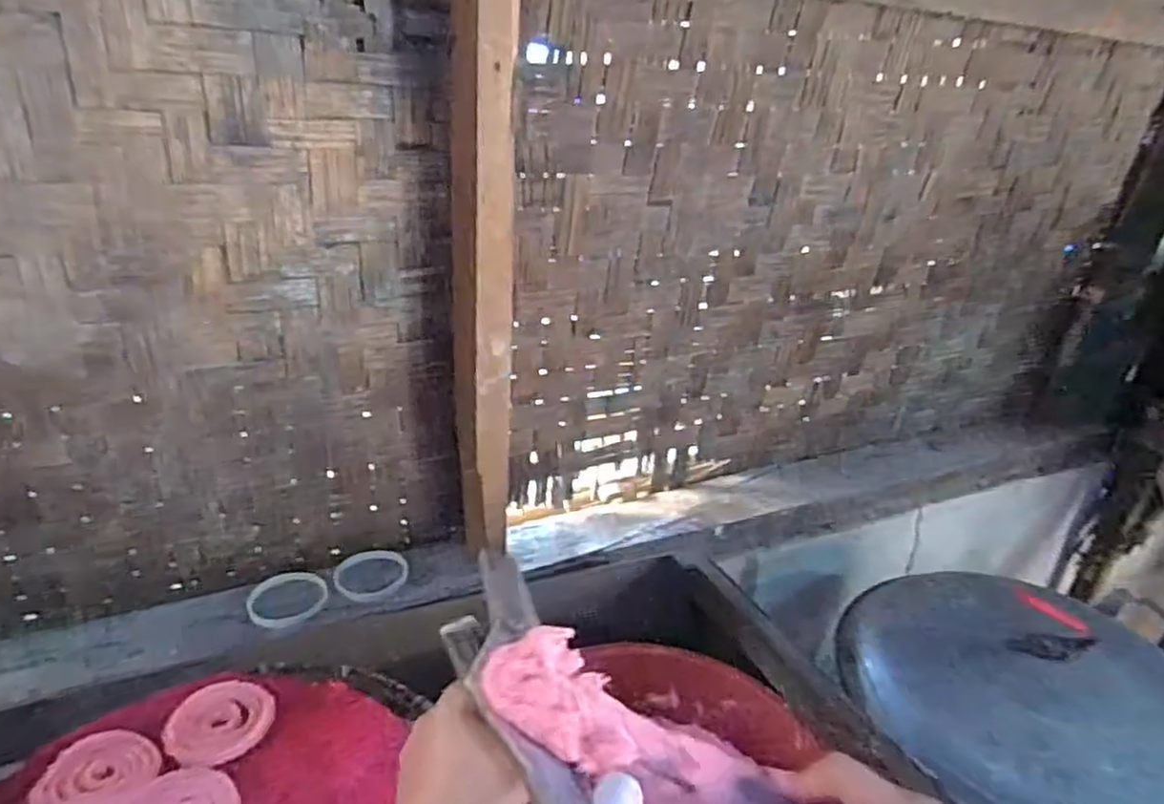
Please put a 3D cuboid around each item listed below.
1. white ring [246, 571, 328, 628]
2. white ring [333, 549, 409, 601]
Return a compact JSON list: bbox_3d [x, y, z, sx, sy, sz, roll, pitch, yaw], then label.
[{"bbox_3d":[-0.359,0.239,0.855,0.091,0.015,0.084,3,26,-2],"label":"white ring"},{"bbox_3d":[-0.271,0.224,0.906,0.090,0.017,0.090,3,26,-2],"label":"white ring"}]

